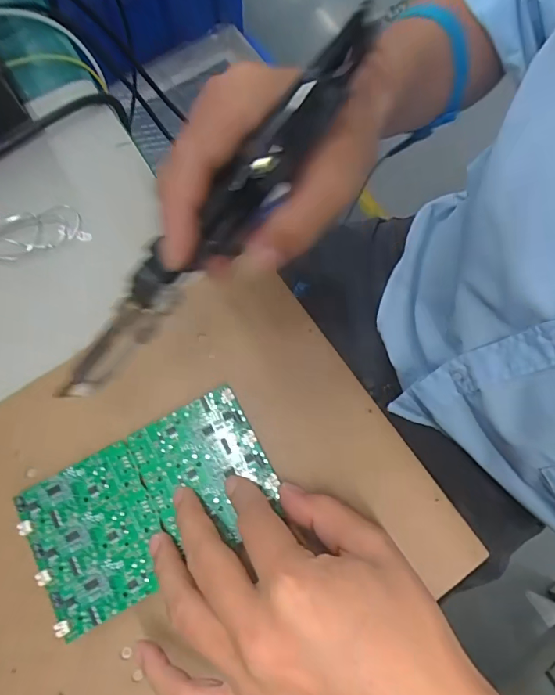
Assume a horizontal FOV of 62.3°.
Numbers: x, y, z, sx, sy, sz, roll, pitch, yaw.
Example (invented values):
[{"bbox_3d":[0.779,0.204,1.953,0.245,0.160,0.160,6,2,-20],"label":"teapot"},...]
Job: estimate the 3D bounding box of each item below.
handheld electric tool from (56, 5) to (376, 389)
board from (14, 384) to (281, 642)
[{"bbox_3d":[-0.028,-0.054,0.203,0.026,0.018,0.212,44,99,11],"label":"handheld electric tool"},{"bbox_3d":[-0.071,0.087,0.261,0.135,0.005,0.081,-28,76,-7],"label":"board"}]

